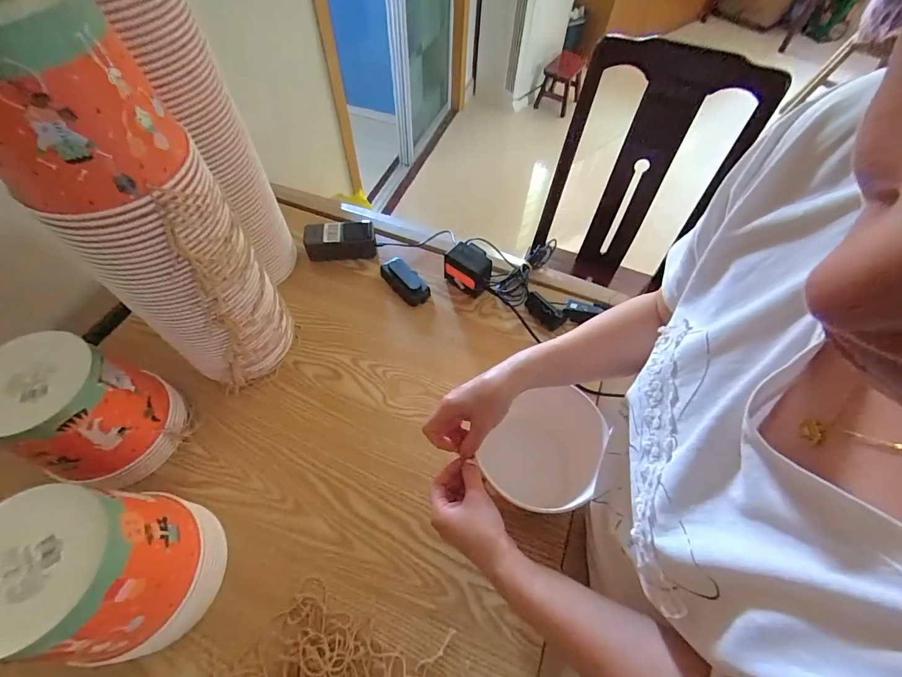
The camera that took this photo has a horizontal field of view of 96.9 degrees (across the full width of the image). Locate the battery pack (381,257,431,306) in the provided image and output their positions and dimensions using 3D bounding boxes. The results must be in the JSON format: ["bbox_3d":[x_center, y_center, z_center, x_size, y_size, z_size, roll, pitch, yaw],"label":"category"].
[{"bbox_3d":[-0.086,-0.109,0.741,0.052,0.031,0.107,-33,64,-20],"label":"battery pack"}]

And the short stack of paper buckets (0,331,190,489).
[{"bbox_3d":[-0.458,0.092,0.511,0.136,0.177,0.141,25,60,13],"label":"short stack of paper buckets"}]

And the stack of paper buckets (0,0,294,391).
[{"bbox_3d":[-0.324,-0.106,0.470,0.131,0.470,0.148,19,59,10],"label":"stack of paper buckets"}]

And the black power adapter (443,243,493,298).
[{"bbox_3d":[0.036,-0.123,0.736,0.086,0.076,0.058,36,63,19],"label":"black power adapter"}]

